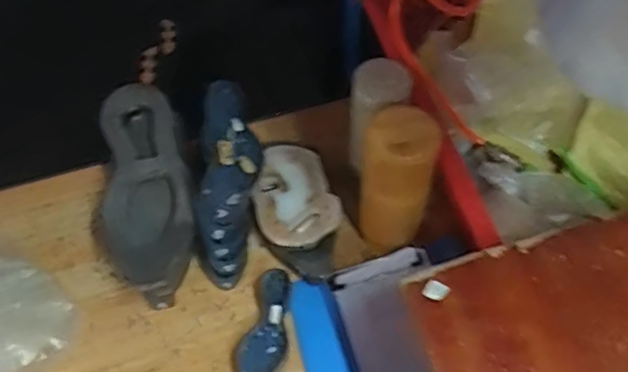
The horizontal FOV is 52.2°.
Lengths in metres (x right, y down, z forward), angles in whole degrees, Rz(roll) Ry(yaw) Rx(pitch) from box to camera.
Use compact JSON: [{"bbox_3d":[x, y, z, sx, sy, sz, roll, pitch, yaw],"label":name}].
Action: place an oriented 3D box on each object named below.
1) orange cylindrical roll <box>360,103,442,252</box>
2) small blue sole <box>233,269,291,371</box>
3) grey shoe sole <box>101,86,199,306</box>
[{"bbox_3d":[0.092,-0.007,0.727,0.074,0.201,0.072,-1,56,1],"label":"orange cylindrical roll"},{"bbox_3d":[-0.054,0.162,0.737,0.056,0.018,0.129,11,72,9],"label":"small blue sole"},{"bbox_3d":[-0.211,0.015,0.808,0.116,0.111,0.278,-15,57,-8],"label":"grey shoe sole"}]

